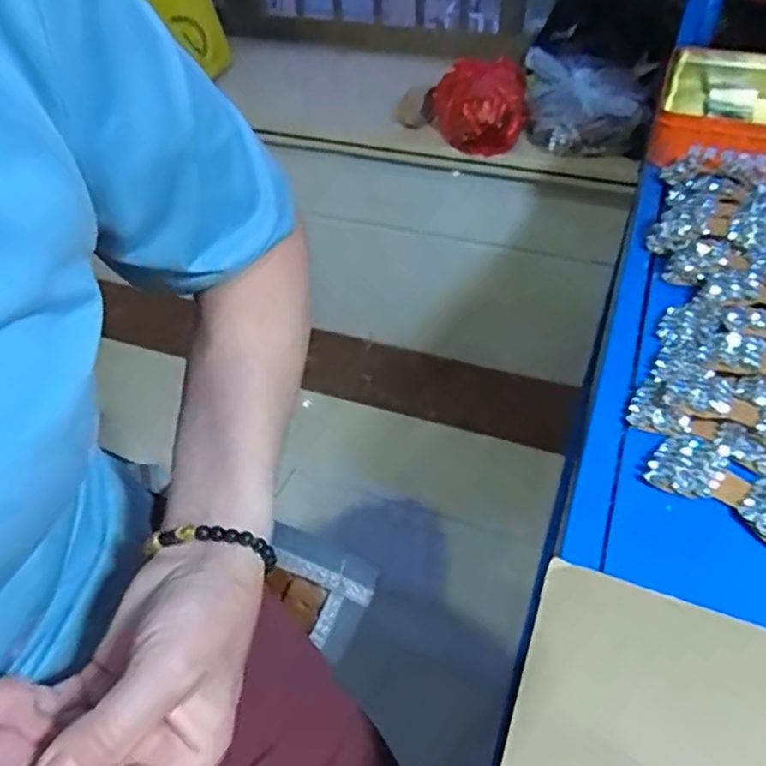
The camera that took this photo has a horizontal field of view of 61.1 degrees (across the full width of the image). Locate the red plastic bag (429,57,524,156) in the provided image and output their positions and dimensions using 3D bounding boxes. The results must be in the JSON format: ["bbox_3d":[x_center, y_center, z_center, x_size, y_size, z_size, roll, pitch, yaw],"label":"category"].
[{"bbox_3d":[0.161,-0.480,1.122,0.165,0.100,0.162,4,43,4],"label":"red plastic bag"}]

